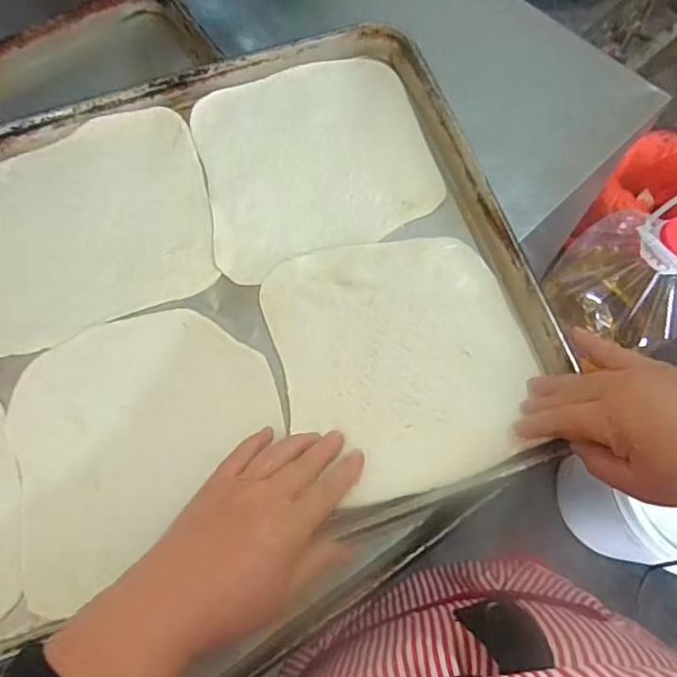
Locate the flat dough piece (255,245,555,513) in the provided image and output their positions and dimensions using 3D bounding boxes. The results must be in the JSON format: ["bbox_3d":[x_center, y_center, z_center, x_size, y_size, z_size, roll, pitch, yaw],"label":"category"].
[{"bbox_3d":[0.049,0.012,0.417,0.181,0.012,0.190,-15,72,-3],"label":"flat dough piece"}]

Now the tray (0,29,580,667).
[{"bbox_3d":[-0.165,-0.015,0.424,0.597,0.027,0.395,-19,72,-4],"label":"tray"}]

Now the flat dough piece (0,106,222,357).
[{"bbox_3d":[-0.206,-0.097,0.465,0.194,0.008,0.185,-20,72,-5],"label":"flat dough piece"}]

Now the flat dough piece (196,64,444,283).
[{"bbox_3d":[-0.020,-0.156,0.475,0.192,0.004,0.183,-16,72,-4],"label":"flat dough piece"}]

